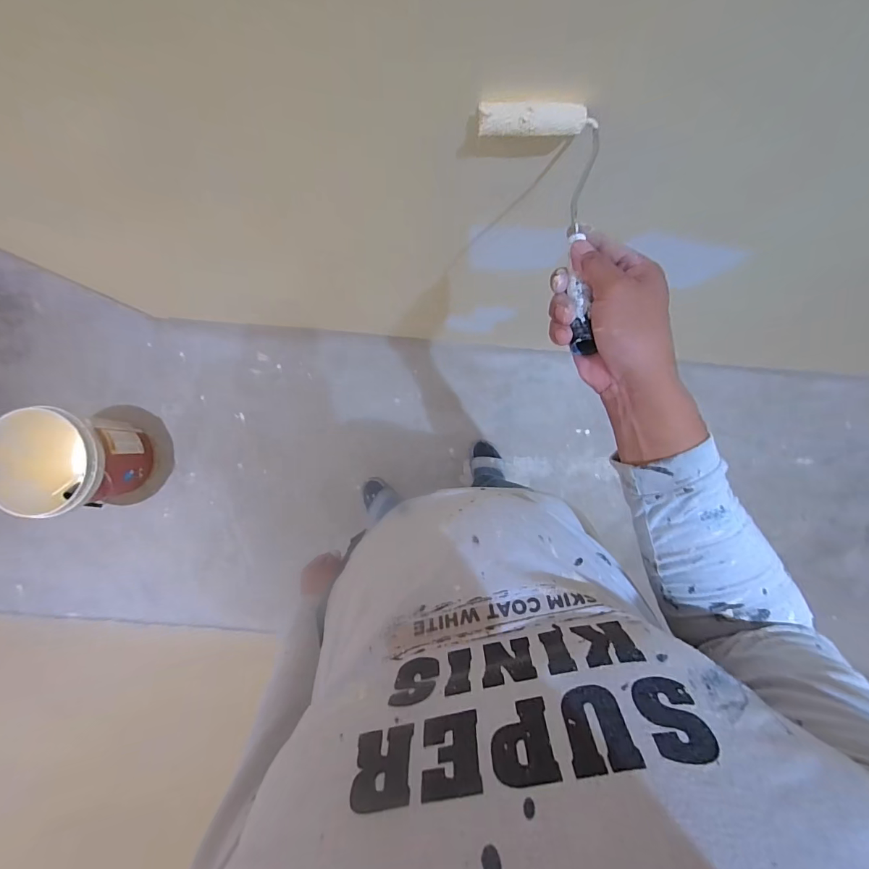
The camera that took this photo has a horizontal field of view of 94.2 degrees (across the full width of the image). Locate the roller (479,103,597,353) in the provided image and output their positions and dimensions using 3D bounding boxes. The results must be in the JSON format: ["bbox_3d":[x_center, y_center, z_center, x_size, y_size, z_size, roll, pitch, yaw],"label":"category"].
[{"bbox_3d":[0.113,-0.203,0.371,0.113,0.026,0.283,-4,71,-3],"label":"roller"}]

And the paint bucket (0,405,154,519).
[{"bbox_3d":[-1.076,0.068,1.208,0.268,0.290,0.293,0,90,-1],"label":"paint bucket"}]

